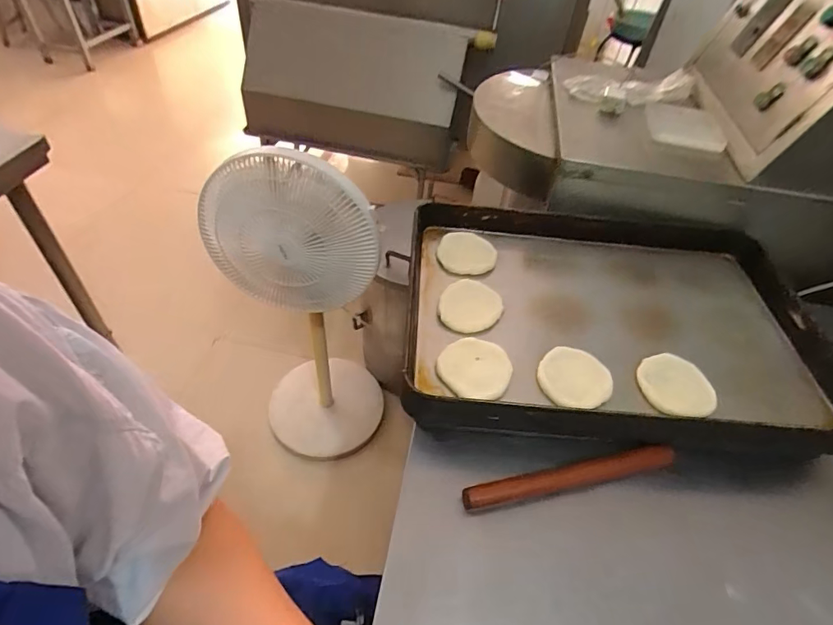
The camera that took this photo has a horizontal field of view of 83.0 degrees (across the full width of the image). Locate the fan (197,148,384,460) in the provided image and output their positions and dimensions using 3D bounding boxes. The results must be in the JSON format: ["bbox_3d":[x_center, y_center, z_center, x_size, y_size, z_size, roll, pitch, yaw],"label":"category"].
[{"bbox_3d":[-0.243,0.011,1.189,0.328,0.919,0.282,15,46,7],"label":"fan"}]

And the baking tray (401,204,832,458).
[{"bbox_3d":[0.284,0.001,0.716,0.582,0.078,0.410,5,46,-2],"label":"baking tray"}]

